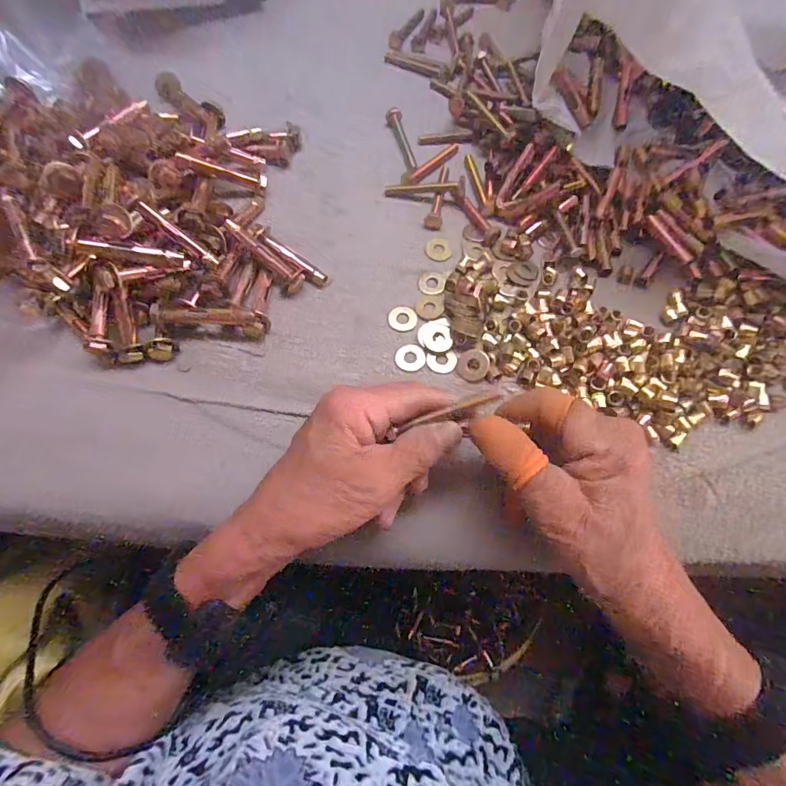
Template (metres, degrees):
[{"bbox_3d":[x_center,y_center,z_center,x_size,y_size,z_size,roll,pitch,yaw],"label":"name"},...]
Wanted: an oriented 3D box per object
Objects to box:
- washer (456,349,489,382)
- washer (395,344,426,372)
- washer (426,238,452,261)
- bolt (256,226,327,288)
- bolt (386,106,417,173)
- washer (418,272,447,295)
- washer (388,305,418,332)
[{"bbox_3d":[0.053,-0.019,0.283,0.023,0.004,0.021,-5,80,30],"label":"washer"},{"bbox_3d":[0.012,-0.025,0.290,0.020,0.004,0.020,0,70,0],"label":"washer"},{"bbox_3d":[0.035,-0.110,0.324,0.018,0.004,0.021,-7,70,-3],"label":"washer"},{"bbox_3d":[-0.074,-0.098,0.306,0.059,0.016,0.014,37,74,12],"label":"bolt"},{"bbox_3d":[0.008,-0.216,0.360,0.013,0.009,0.066,-15,71,-5],"label":"bolt"},{"bbox_3d":[0.029,-0.082,0.313,0.020,0.004,0.020,0,70,0],"label":"washer"},{"bbox_3d":[0.007,-0.053,0.301,0.020,0.004,0.020,0,70,0],"label":"washer"}]

